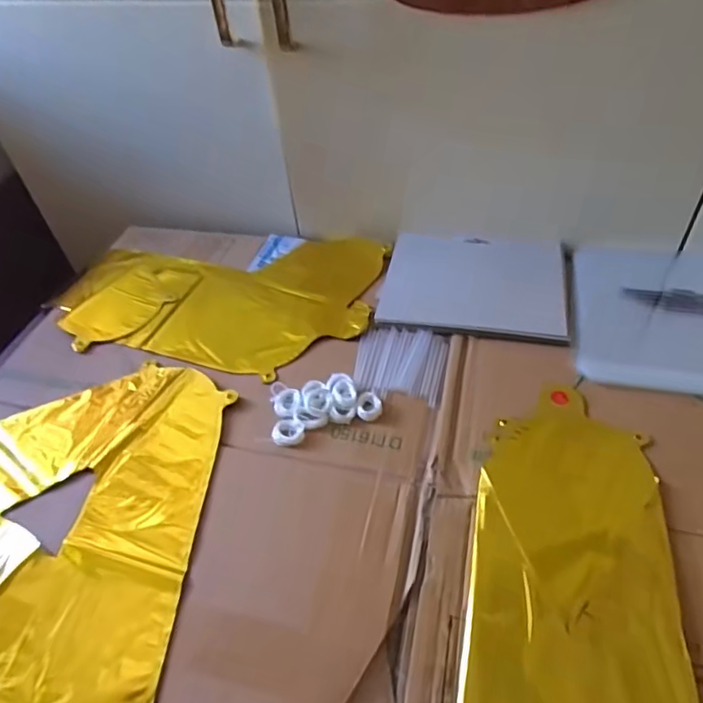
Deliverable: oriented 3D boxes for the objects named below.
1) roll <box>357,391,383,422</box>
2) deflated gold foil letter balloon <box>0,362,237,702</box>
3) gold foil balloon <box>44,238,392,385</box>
[{"bbox_3d":[0.017,0.049,0.490,0.023,0.008,0.029,-2,47,4],"label":"roll"},{"bbox_3d":[-0.295,0.140,0.437,0.348,0.007,0.314,-1,47,5],"label":"deflated gold foil letter balloon"},{"bbox_3d":[-0.163,-0.070,0.630,0.372,0.019,0.228,7,48,12],"label":"gold foil balloon"}]

